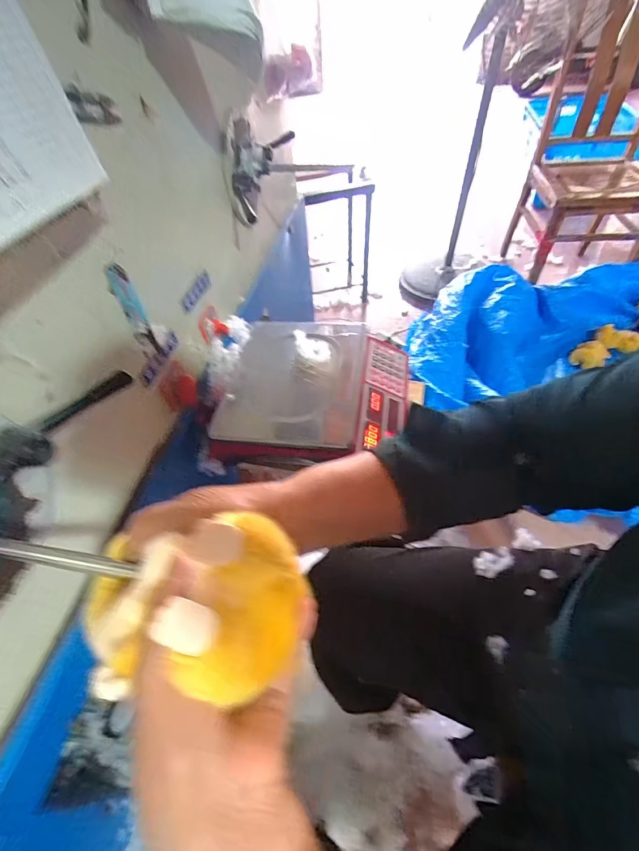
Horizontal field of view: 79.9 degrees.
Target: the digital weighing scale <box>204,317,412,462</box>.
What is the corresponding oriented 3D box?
[{"bbox_3d":[-0.005,-0.062,0.678,0.310,0.100,0.298,6,51,11],"label":"digital weighing scale"}]

